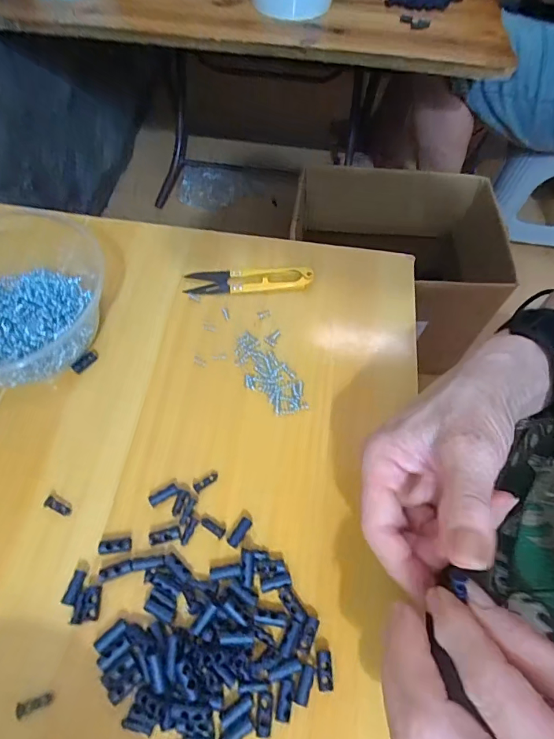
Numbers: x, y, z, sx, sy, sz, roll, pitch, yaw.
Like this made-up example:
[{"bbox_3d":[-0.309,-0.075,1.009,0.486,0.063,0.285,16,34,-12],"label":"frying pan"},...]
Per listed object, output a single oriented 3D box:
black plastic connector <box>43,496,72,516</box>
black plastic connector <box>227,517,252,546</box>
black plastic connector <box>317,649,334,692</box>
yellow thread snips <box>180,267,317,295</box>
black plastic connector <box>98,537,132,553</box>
[{"bbox_3d":[-0.137,0.086,0.277,0.017,0.004,0.007,25,61,11],"label":"black plastic connector"},{"bbox_3d":[-0.023,0.099,0.270,0.007,0.004,0.018,34,63,15],"label":"black plastic connector"},{"bbox_3d":[0.026,0.162,0.238,0.008,0.004,0.019,0,59,-4],"label":"black plastic connector"},{"bbox_3d":[-0.023,-0.075,0.371,0.105,0.012,0.023,0,59,-4],"label":"yellow thread snips"},{"bbox_3d":[-0.097,0.105,0.265,0.019,0.004,0.008,-5,60,-7],"label":"black plastic connector"}]

